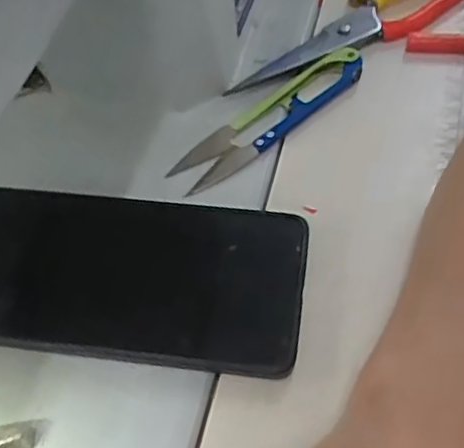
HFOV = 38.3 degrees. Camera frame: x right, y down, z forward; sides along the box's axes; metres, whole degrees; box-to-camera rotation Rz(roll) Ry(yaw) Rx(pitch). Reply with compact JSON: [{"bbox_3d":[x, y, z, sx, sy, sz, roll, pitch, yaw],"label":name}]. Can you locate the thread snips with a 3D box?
[{"bbox_3d":[0.021,-0.056,0.351,0.118,0.012,0.028,-37,61,-18],"label":"thread snips"}]

